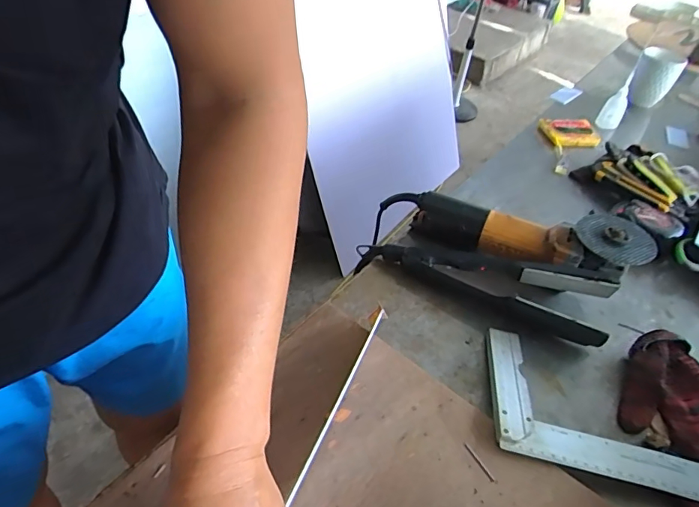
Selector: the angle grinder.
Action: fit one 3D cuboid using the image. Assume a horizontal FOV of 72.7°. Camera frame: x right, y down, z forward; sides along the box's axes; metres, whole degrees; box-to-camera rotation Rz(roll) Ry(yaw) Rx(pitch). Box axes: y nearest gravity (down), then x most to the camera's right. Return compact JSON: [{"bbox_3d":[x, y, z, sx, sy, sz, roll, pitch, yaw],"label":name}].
[{"bbox_3d":[0.190,-0.027,0.607,0.340,0.067,0.099,11,41,24],"label":"angle grinder"}]

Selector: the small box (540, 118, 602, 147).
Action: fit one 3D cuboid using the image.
[{"bbox_3d":[0.419,-0.227,0.894,0.104,0.020,0.090,2,43,-3],"label":"small box"}]

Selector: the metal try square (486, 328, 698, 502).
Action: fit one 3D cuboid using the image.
[{"bbox_3d":[0.268,0.152,0.469,0.251,0.014,0.143,11,43,4],"label":"metal try square"}]

